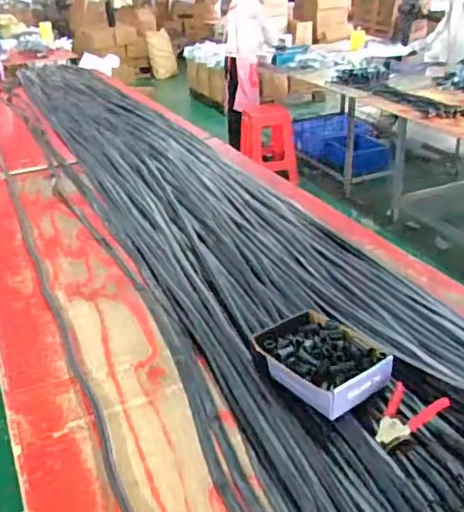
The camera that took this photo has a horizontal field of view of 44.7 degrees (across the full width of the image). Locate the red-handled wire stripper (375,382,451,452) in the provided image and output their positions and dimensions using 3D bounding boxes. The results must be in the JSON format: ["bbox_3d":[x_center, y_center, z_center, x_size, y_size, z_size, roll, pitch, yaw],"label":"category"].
[{"bbox_3d":[0.328,0.303,1.072,0.110,0.038,0.153,23,38,38],"label":"red-handled wire stripper"}]

